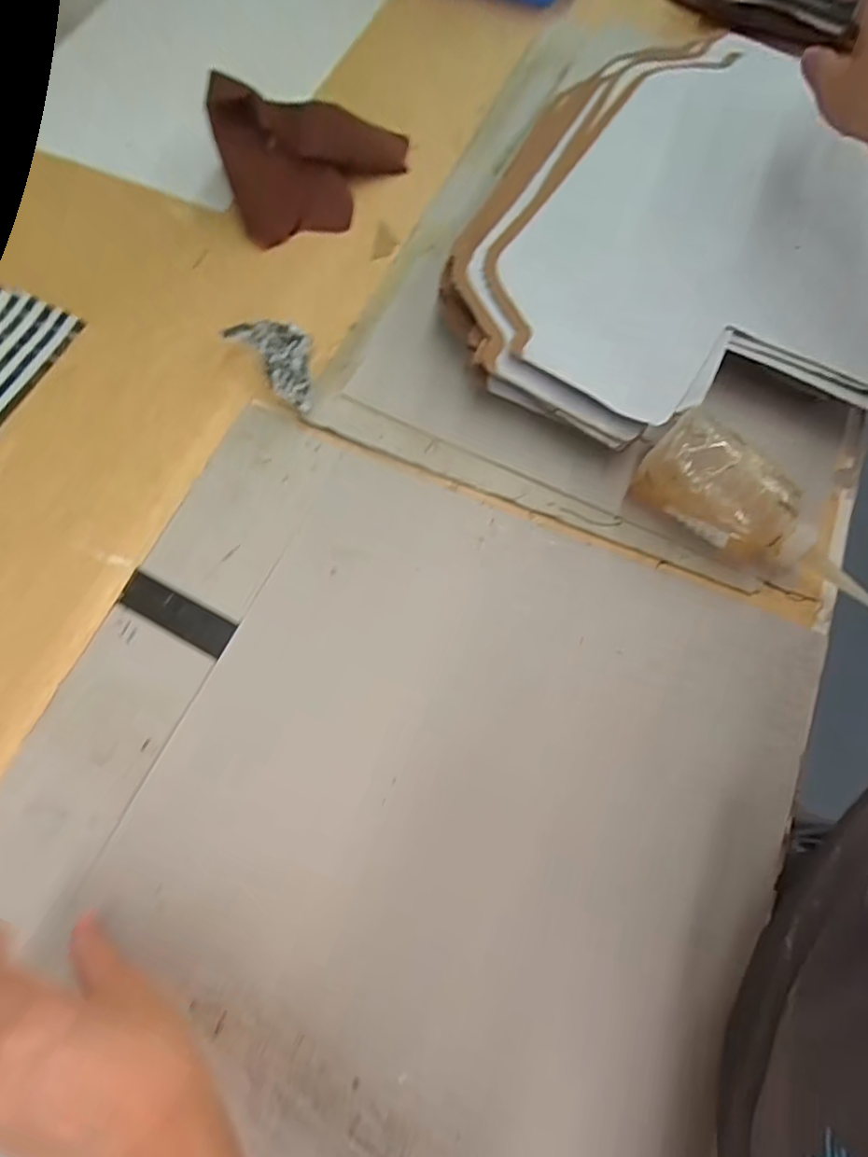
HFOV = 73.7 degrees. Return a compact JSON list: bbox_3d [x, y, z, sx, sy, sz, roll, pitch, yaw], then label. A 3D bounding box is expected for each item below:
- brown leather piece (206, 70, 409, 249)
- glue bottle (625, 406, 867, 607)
[{"bbox_3d":[-0.106,-0.387,0.520,0.166,0.083,0.088,-13,70,-5],"label":"brown leather piece"},{"bbox_3d":[0.209,-0.034,0.383,0.049,0.069,0.158,-43,76,-13],"label":"glue bottle"}]

